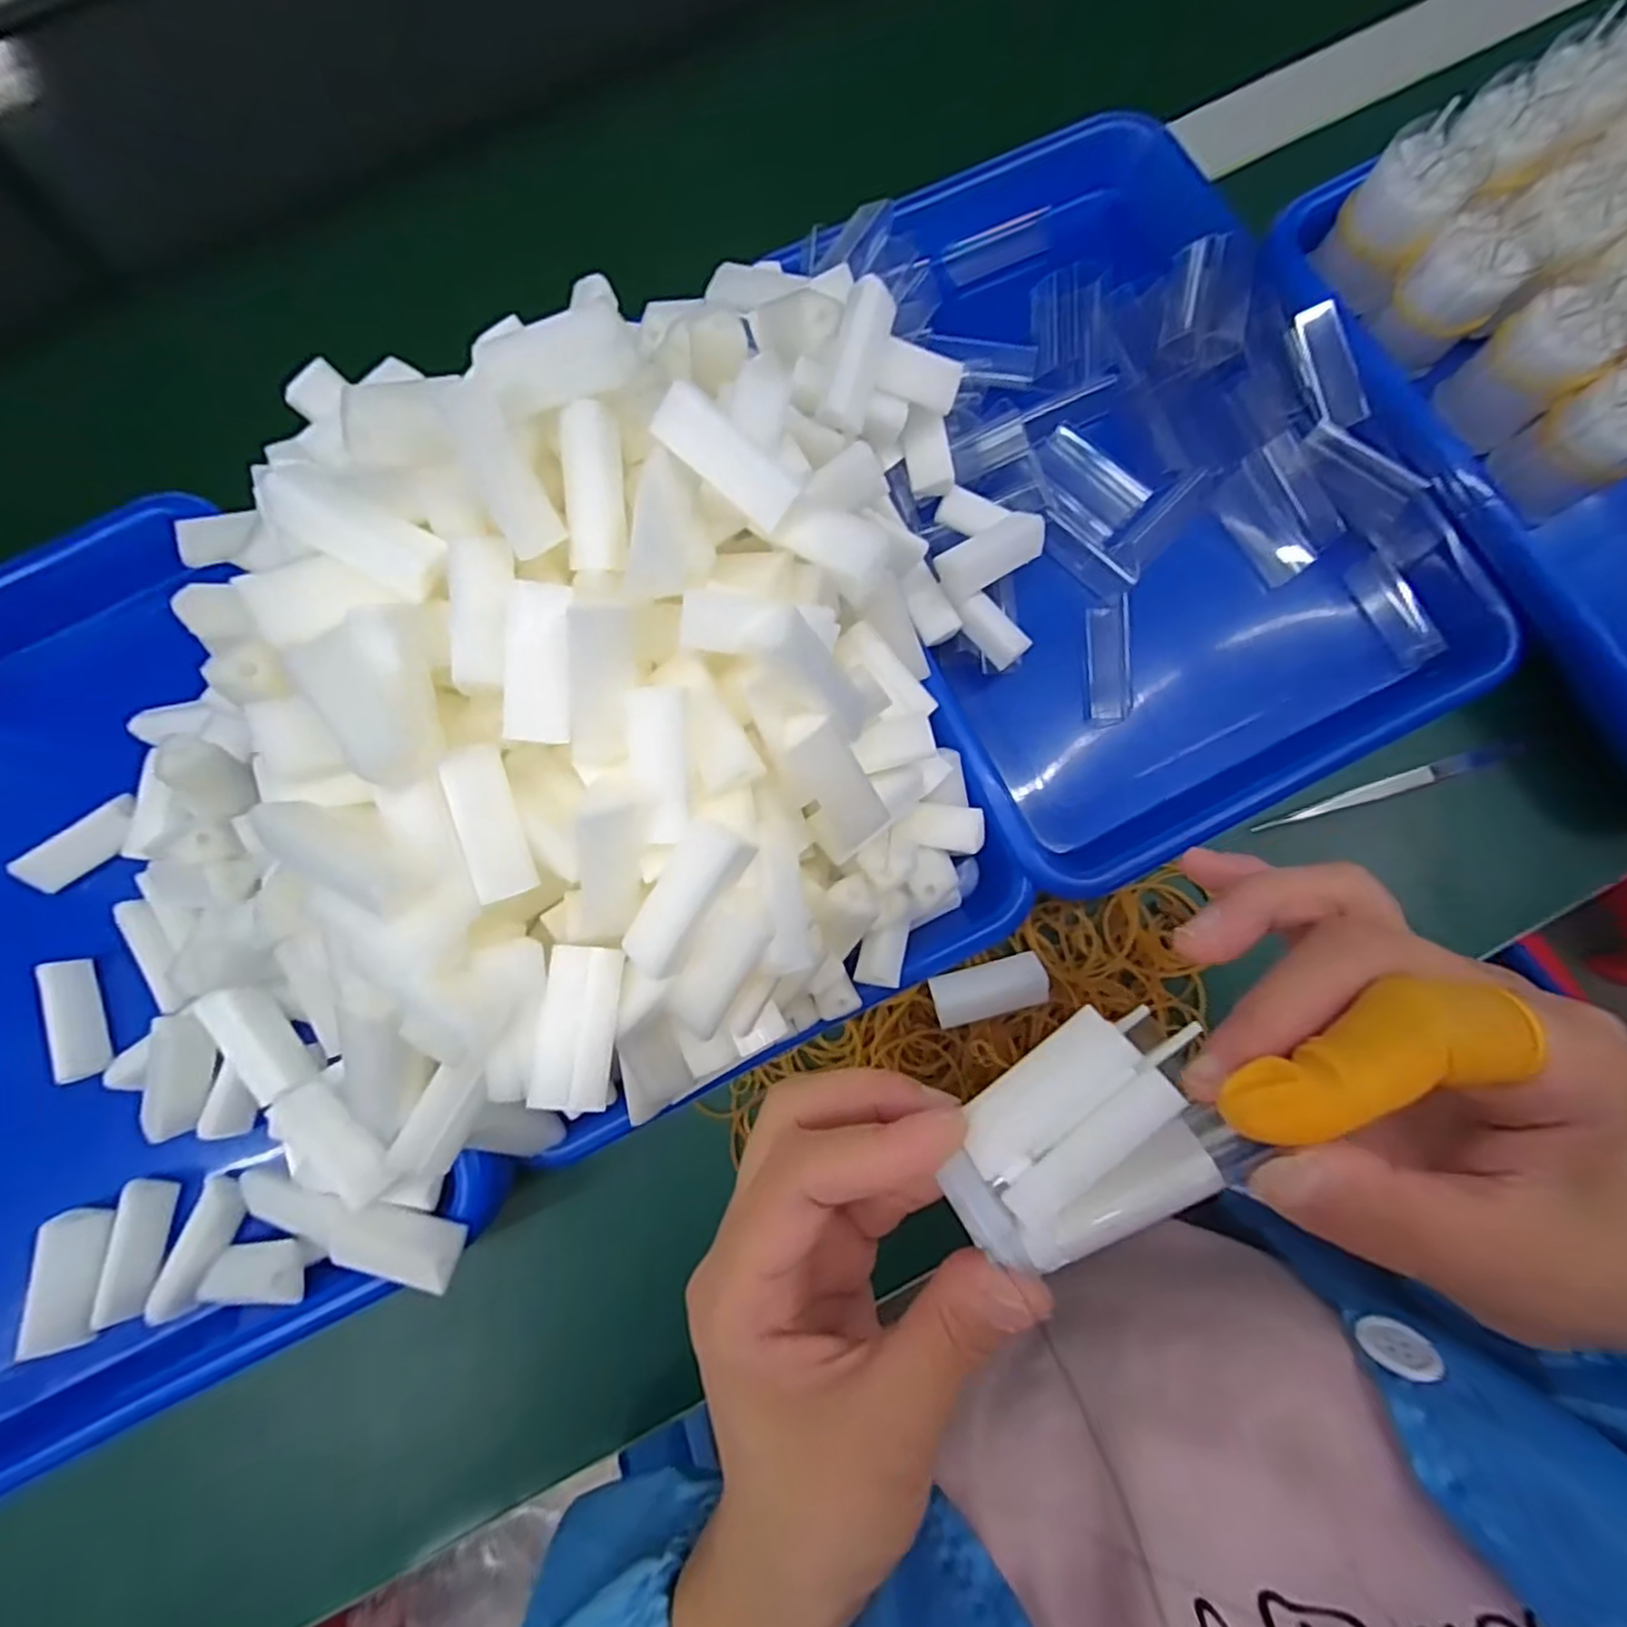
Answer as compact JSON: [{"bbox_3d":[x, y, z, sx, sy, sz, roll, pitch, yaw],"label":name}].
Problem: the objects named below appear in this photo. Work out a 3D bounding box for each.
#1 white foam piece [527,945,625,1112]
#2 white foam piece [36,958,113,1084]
[{"bbox_3d":[-0.068,0.061,0.208,0.019,0.012,0.044,2,80,2],"label":"white foam piece"},{"bbox_3d":[-0.289,0.080,0.284,0.007,0.018,0.046,-17,80,-2],"label":"white foam piece"}]

